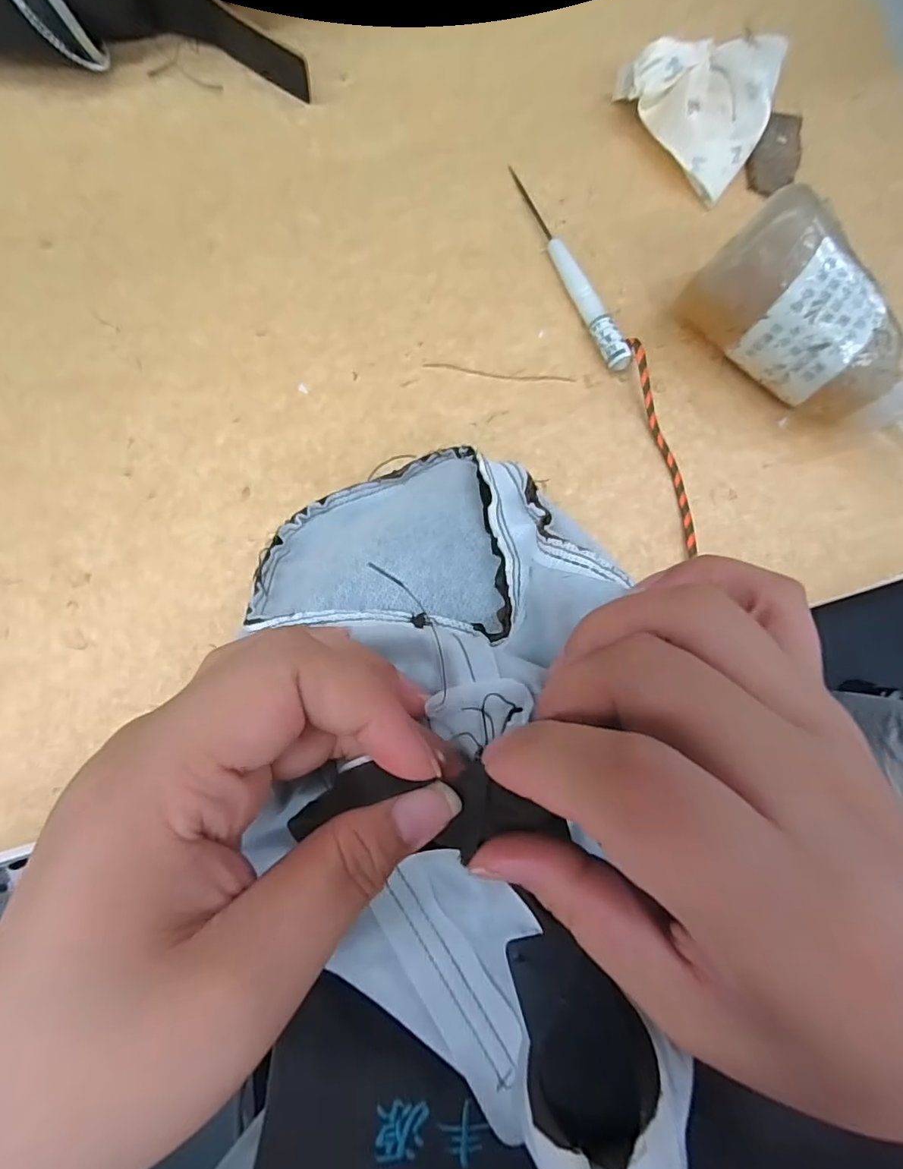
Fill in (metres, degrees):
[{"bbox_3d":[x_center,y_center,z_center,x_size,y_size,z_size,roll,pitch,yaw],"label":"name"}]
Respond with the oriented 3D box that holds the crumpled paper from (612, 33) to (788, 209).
[{"bbox_3d":[0.141,-0.276,0.301,0.083,0.030,0.079,38,82,0],"label":"crumpled paper"}]

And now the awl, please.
[{"bbox_3d":[0.063,-0.173,0.289,0.011,0.015,0.129,-24,86,-7],"label":"awl"}]

